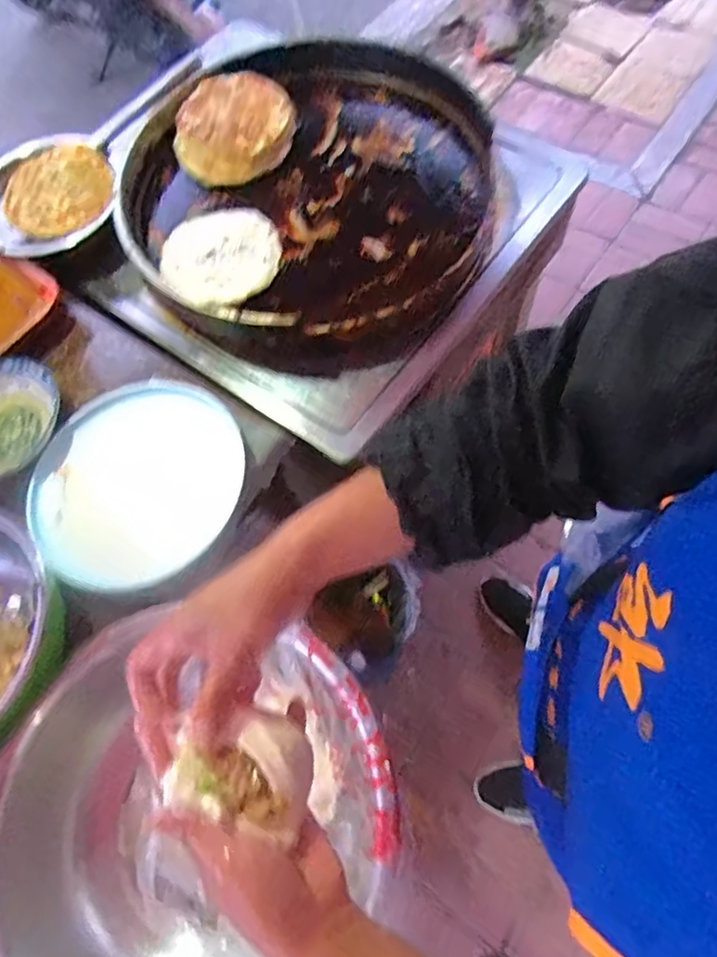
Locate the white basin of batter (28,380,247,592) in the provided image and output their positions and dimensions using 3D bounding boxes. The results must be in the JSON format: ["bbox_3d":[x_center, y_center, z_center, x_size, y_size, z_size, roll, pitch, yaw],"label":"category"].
[{"bbox_3d":[-0.264,0.004,0.722,0.225,0.057,0.258,35,73,21],"label":"white basin of batter"}]

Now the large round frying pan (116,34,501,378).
[{"bbox_3d":[-0.060,-0.440,0.894,0.544,0.112,0.515,-3,64,6],"label":"large round frying pan"}]

